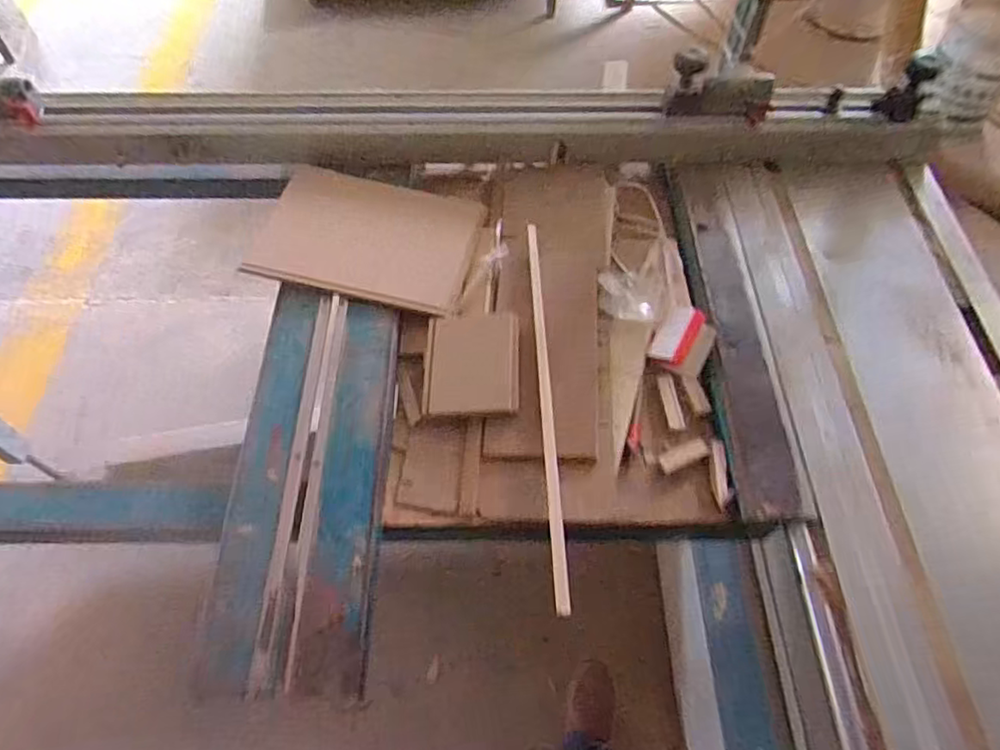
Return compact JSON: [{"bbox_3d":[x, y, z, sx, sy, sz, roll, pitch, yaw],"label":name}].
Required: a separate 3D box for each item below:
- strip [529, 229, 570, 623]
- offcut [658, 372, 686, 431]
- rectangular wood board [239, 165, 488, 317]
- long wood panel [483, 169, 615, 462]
[{"bbox_3d":[0.050,0.016,0.703,0.015,0.015,0.470,-2,58,-2],"label":"strip"},{"bbox_3d":[0.195,0.030,0.720,0.018,0.007,0.067,-6,59,-4],"label":"offcut"},{"bbox_3d":[-0.172,-0.186,0.841,0.279,0.018,0.220,13,55,6],"label":"rectangular wood board"},{"bbox_3d":[0.059,-0.097,0.776,0.142,0.023,0.427,5,61,6],"label":"long wood panel"}]

